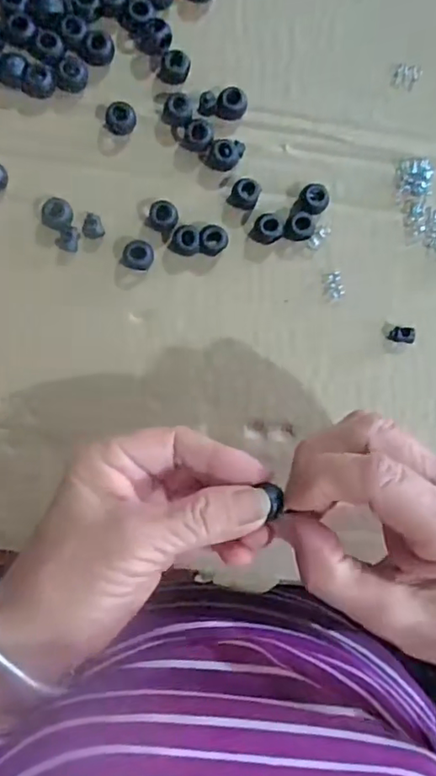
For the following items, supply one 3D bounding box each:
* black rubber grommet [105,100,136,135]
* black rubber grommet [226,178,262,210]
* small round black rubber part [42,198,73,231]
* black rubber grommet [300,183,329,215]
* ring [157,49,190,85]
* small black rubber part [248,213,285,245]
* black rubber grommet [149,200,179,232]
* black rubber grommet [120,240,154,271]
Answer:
[{"bbox_3d":[-0.050,-0.138,0.290,0.014,0.013,0.013,5,92,-3],"label":"black rubber grommet"},{"bbox_3d":[0.014,-0.102,0.296,0.015,0.010,0.014,0,92,-3],"label":"black rubber grommet"},{"bbox_3d":[-0.082,-0.089,0.290,0.015,0.008,0.015,0,92,-3],"label":"small round black rubber part"},{"bbox_3d":[0.051,-0.100,0.299,0.015,0.011,0.015,0,92,-3],"label":"black rubber grommet"},{"bbox_3d":[-0.022,-0.166,0.292,0.015,0.010,0.013,17,91,-4],"label":"ring"},{"bbox_3d":[0.026,-0.083,0.296,0.015,0.012,0.014,0,92,-3],"label":"small black rubber part"},{"bbox_3d":[-0.028,-0.089,0.294,0.015,0.011,0.015,1,92,-3],"label":"black rubber grommet"},{"bbox_3d":[-0.041,-0.069,0.293,0.015,0.011,0.015,0,92,-3],"label":"black rubber grommet"}]

